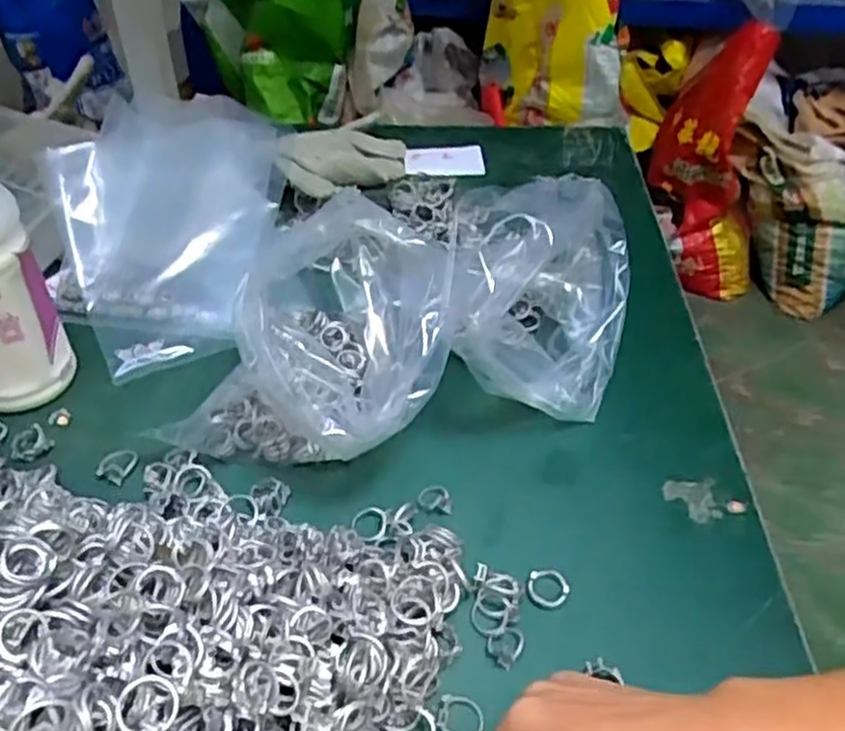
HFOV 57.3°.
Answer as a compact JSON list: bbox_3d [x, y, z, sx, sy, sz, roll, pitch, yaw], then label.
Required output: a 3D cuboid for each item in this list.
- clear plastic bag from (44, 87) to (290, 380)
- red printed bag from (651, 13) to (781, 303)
[{"bbox_3d":[-0.203,-0.114,0.593,0.157,0.036,0.257,15,62,-3],"label":"clear plastic bag"},{"bbox_3d":[0.642,-0.440,1.716,0.187,0.580,0.265,-12,44,-16],"label":"red printed bag"}]

